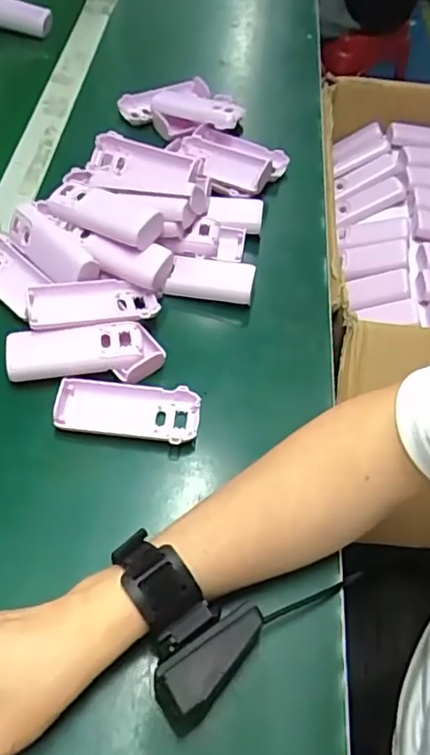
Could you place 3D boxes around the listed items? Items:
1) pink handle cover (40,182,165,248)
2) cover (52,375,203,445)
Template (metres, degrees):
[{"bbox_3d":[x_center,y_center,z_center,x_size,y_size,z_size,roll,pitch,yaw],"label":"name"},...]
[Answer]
[{"bbox_3d":[-0.104,-0.149,0.511,0.124,0.024,0.041,27,59,15],"label":"pink handle cover"},{"bbox_3d":[-0.068,0.027,0.447,0.108,0.019,0.047,7,56,2],"label":"cover"}]

